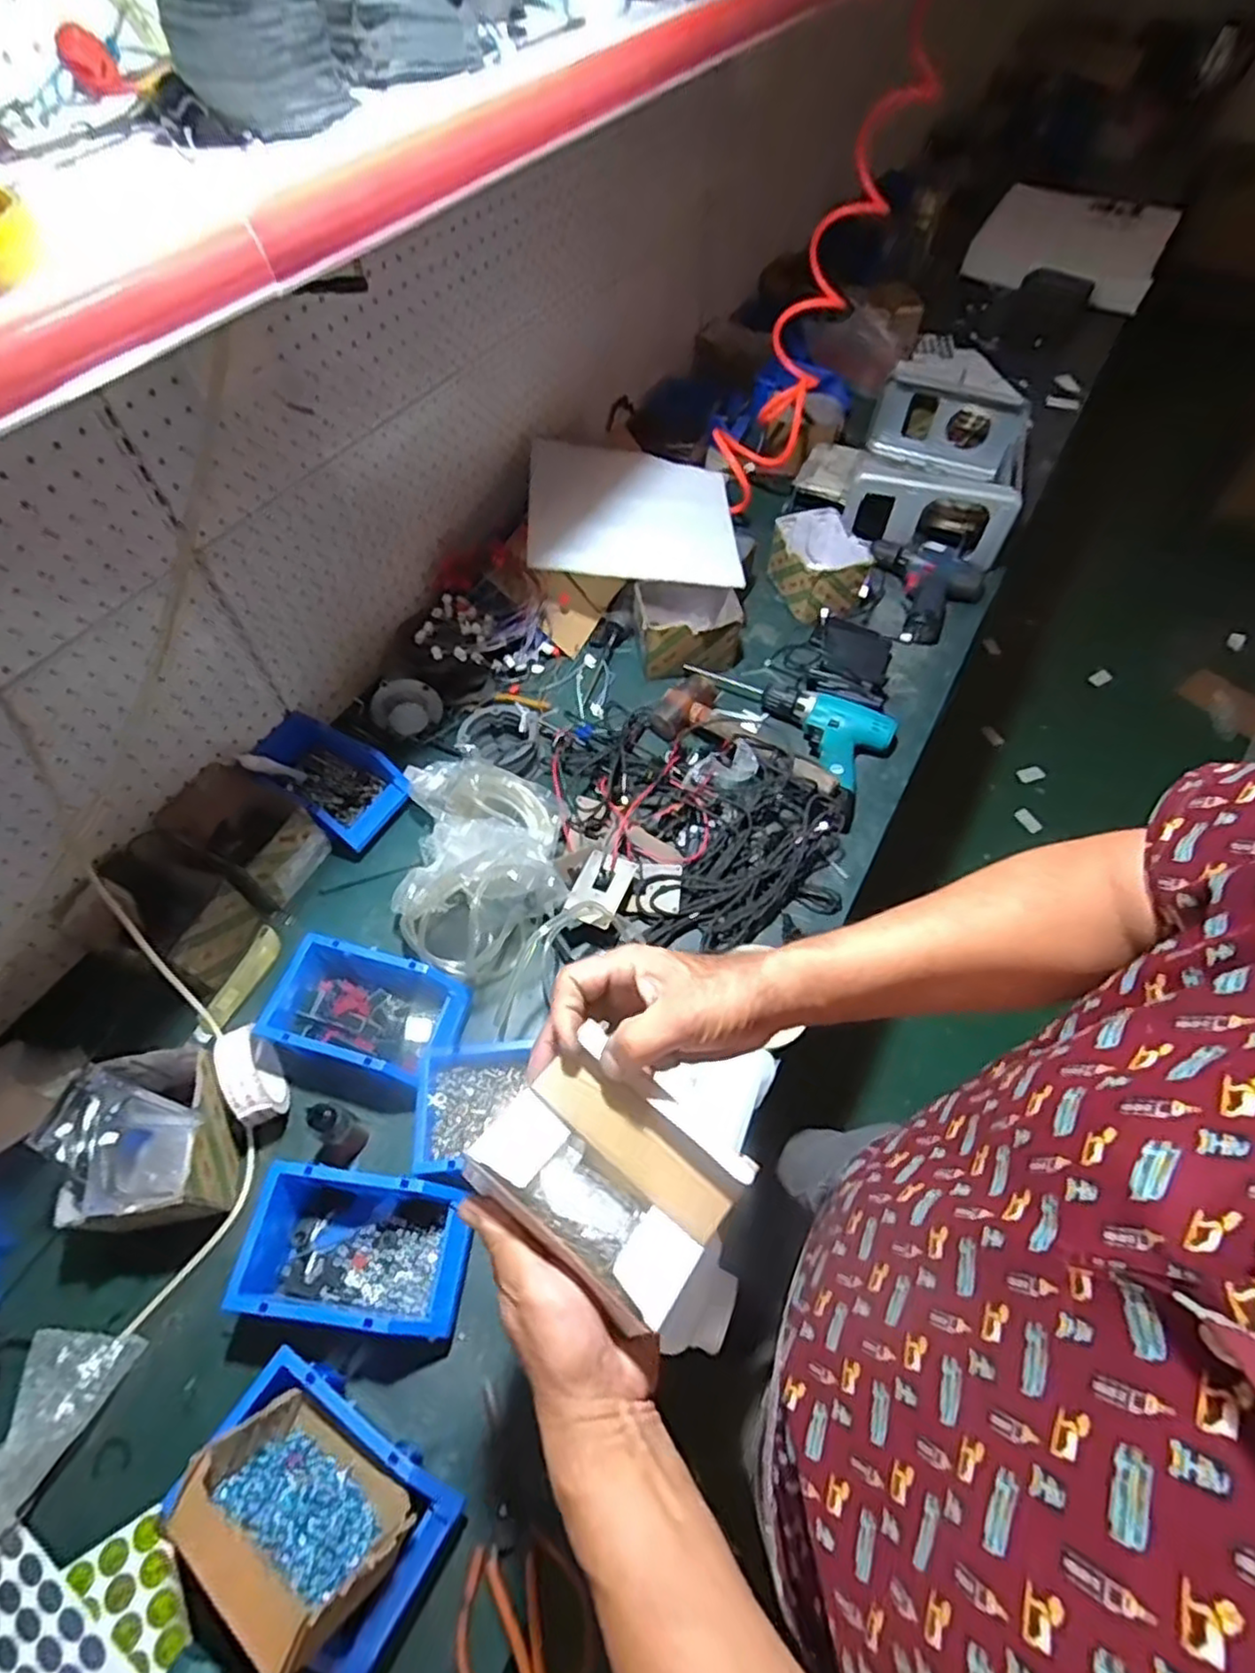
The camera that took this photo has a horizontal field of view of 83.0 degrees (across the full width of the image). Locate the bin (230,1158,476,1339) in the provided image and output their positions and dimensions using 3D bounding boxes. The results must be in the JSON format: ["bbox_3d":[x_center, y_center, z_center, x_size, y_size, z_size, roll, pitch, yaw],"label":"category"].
[{"bbox_3d":[-0.239,0.368,0.635,0.185,0.080,0.111,6,57,5],"label":"bin"}]

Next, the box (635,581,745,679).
[{"bbox_3d":[0.093,-0.311,1.054,0.157,0.098,0.114,-6,57,-3],"label":"box"}]

